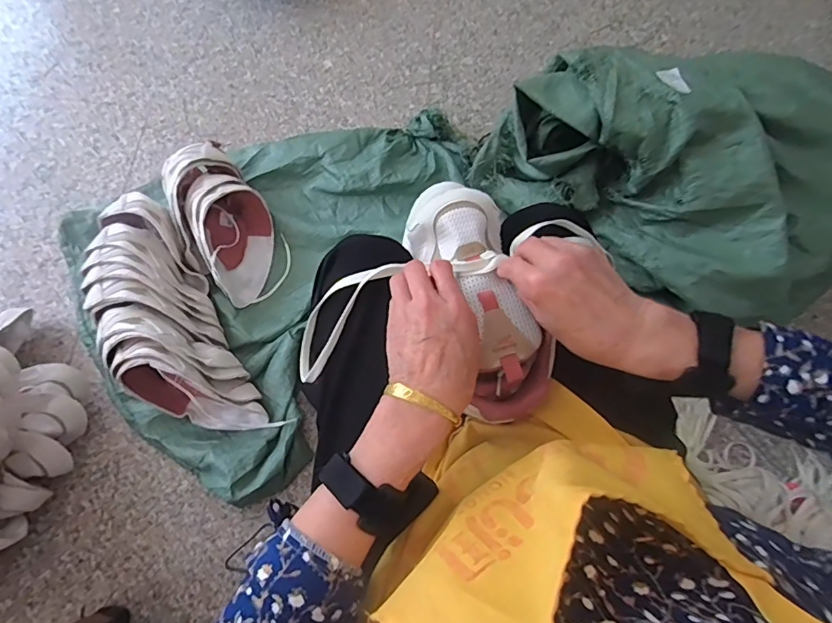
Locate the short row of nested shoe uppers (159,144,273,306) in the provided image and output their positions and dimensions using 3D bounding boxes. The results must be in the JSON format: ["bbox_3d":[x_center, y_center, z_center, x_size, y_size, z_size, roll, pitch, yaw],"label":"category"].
[{"bbox_3d":[-0.382,-0.173,0.960,0.179,0.153,0.299,-37,77,-11],"label":"short row of nested shoe uppers"}]

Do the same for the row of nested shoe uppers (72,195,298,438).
[{"bbox_3d":[-0.451,0.025,0.878,0.180,0.168,0.475,-32,76,-10],"label":"row of nested shoe uppers"}]

